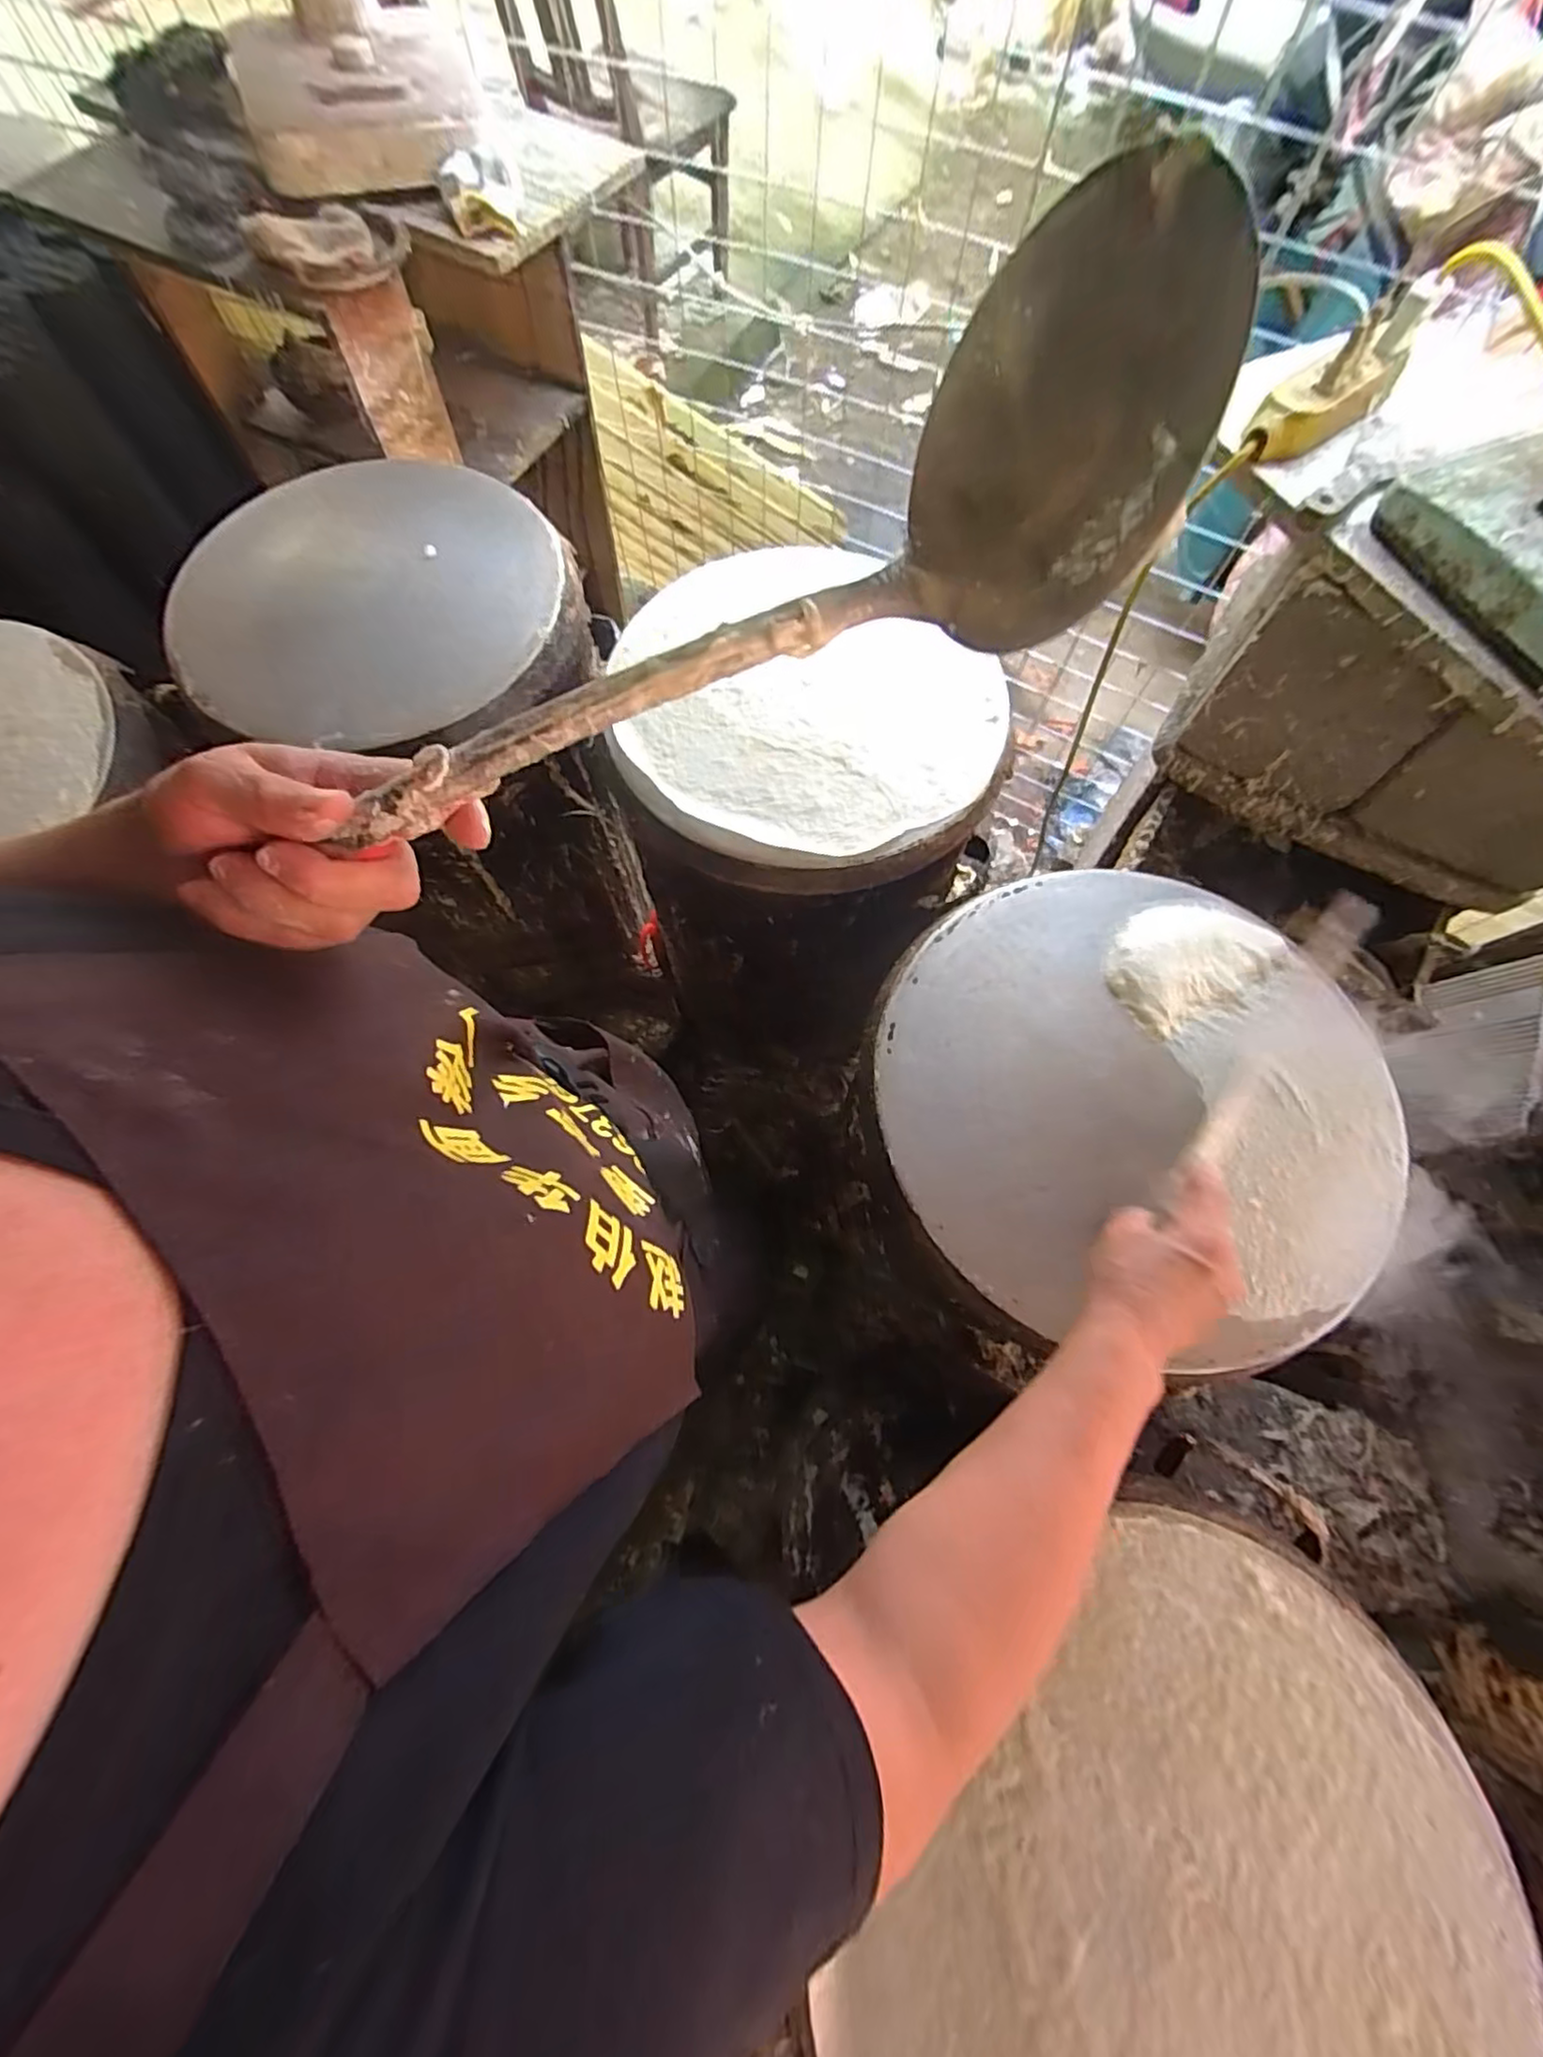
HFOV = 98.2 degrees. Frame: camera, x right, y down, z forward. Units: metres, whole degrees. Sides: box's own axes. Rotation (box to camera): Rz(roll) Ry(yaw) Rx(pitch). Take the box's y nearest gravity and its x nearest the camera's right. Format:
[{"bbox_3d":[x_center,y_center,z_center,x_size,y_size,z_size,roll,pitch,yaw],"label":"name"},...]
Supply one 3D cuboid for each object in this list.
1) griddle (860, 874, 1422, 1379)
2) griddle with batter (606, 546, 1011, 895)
[{"bbox_3d":[0.271,0.041,0.500,0.359,0.027,0.356,0,71,0],"label":"griddle"},{"bbox_3d":[0.022,-0.292,0.619,0.330,0.058,0.362,0,72,1],"label":"griddle with batter"}]

